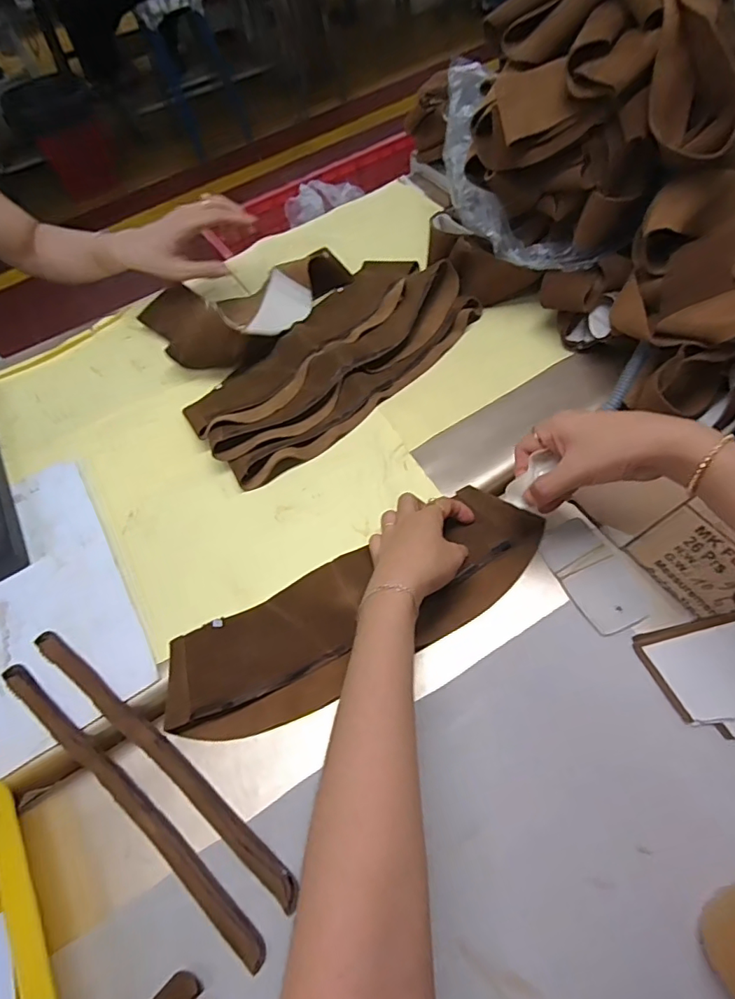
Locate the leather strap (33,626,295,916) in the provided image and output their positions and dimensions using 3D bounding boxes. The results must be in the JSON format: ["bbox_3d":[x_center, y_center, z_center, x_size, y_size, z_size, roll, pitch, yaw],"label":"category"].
[{"bbox_3d":[-0.173,0.201,0.419,0.309,0.009,0.021,32,66,22],"label":"leather strap"}]

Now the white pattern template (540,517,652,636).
[{"bbox_3d":[0.201,0.064,0.459,0.060,0.006,0.104,-21,59,-8],"label":"white pattern template"}]

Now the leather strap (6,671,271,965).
[{"bbox_3d":[-0.193,0.230,0.405,0.310,0.007,0.019,32,66,22],"label":"leather strap"}]

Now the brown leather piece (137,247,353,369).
[{"bbox_3d":[-0.146,-0.247,0.655,0.256,0.063,0.137,-25,60,-10],"label":"brown leather piece"}]

